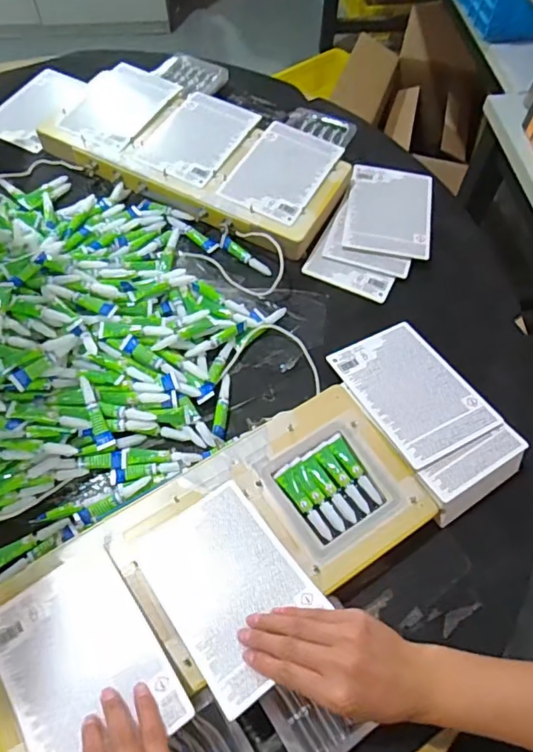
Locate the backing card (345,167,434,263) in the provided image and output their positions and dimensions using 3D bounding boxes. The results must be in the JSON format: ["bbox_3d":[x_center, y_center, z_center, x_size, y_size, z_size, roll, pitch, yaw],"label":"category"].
[{"bbox_3d":[0.171,-0.232,0.744,0.113,0.008,0.165,9,60,5],"label":"backing card"}]

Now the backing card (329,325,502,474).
[{"bbox_3d":[0.159,0.014,0.595,0.113,0.005,0.171,-25,55,-14],"label":"backing card"}]

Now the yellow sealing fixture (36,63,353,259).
[{"bbox_3d":[-0.095,-0.321,0.762,0.414,0.036,0.200,28,64,13],"label":"yellow sealing fixture"}]

